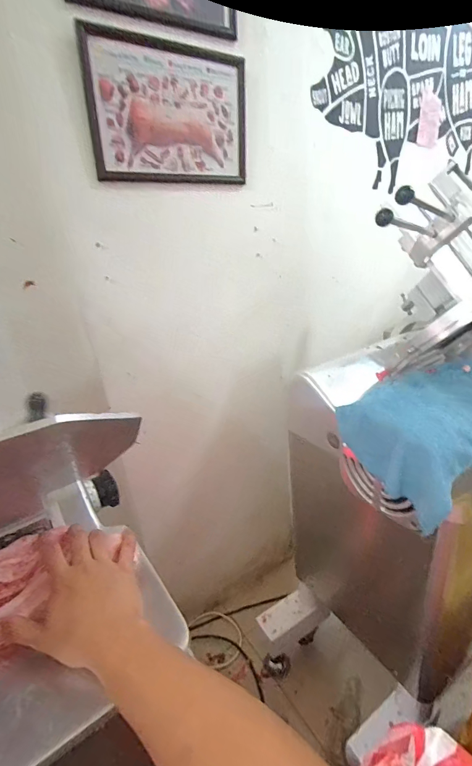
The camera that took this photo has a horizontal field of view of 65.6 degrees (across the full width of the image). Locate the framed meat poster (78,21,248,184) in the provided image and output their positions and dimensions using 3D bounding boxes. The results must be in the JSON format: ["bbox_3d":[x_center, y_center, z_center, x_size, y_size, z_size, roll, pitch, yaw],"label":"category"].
[{"bbox_3d":[-0.126,-0.548,0.759,0.350,0.232,0.034,-18,35,-30],"label":"framed meat poster"}]

